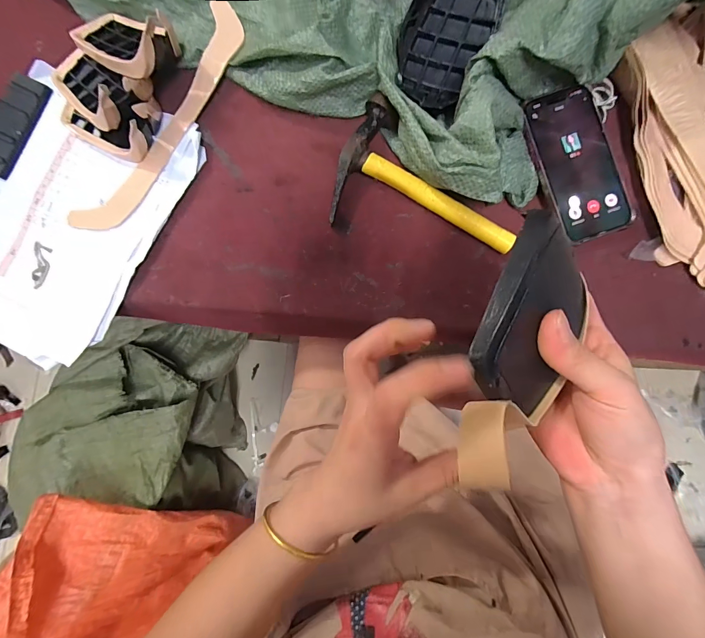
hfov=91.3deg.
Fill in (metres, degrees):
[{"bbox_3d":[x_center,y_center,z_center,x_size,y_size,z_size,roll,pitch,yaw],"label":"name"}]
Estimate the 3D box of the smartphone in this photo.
[{"bbox_3d":[0.222,-0.152,0.338,0.070,0.007,0.145,-22,91,-3],"label":"smartphone"}]

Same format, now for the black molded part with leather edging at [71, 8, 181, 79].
[{"bbox_3d":[-0.240,-0.292,0.366,0.131,0.043,0.068,33,86,23],"label":"black molded part with leather edging"}]

